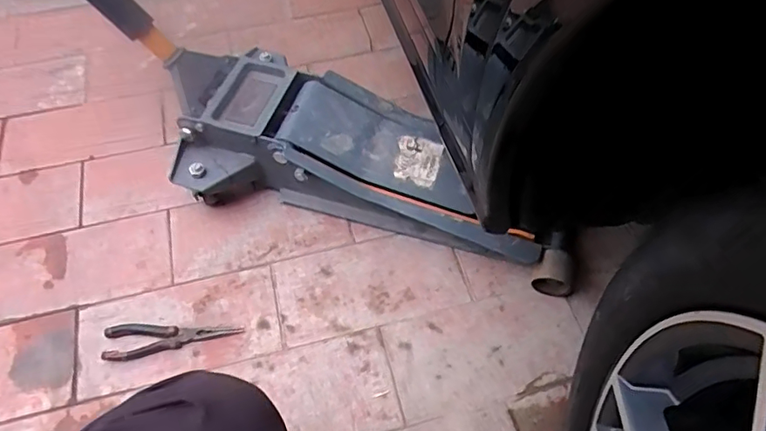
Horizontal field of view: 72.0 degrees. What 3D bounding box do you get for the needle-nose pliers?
[{"bbox_3d":[-0.314,0.181,0.789,0.197,0.013,0.053,-7,60,-3],"label":"needle-nose pliers"}]

